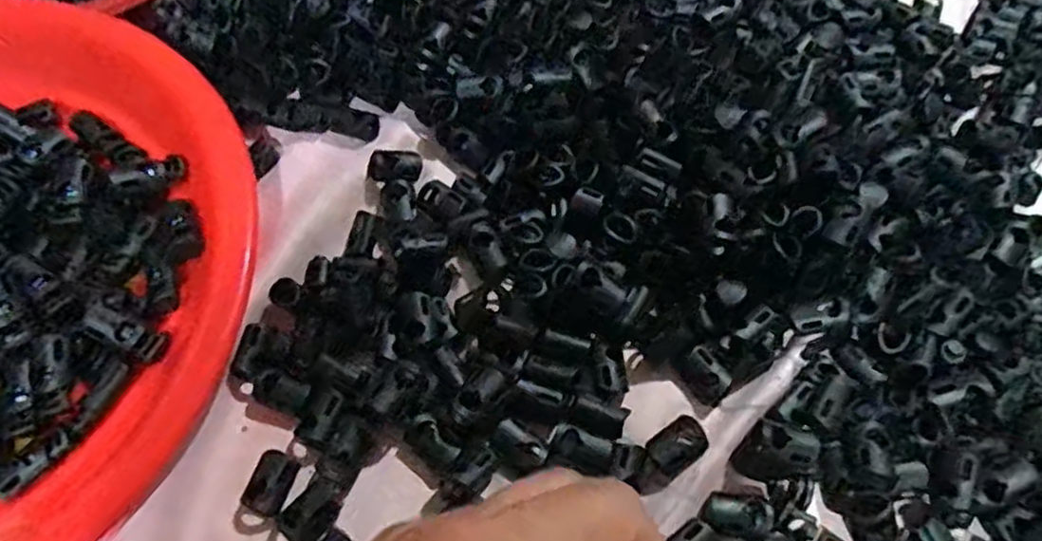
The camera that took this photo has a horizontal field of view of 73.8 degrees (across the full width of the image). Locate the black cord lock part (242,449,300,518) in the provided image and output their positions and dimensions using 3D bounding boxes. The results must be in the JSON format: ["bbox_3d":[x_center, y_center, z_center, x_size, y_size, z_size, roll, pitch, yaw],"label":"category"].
[{"bbox_3d":[-0.083,0.072,0.233,0.013,0.008,0.020,15,63,8],"label":"black cord lock part"}]

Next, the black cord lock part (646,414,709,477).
[{"bbox_3d":[0.054,0.059,0.237,0.020,0.006,0.015,-36,68,-18],"label":"black cord lock part"}]

